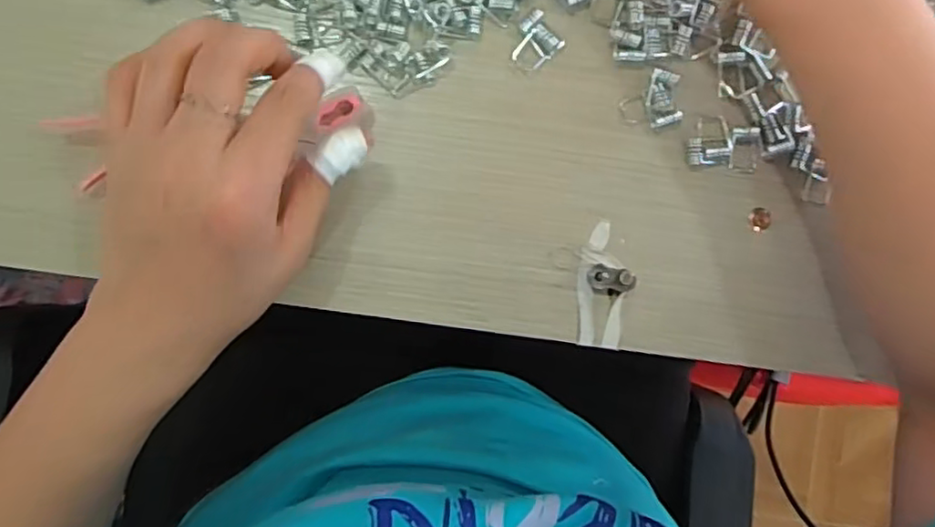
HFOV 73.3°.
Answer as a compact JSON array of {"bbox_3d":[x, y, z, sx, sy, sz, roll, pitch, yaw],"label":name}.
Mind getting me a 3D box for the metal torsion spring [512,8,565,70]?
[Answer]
[{"bbox_3d":[0.032,-0.109,0.309,0.024,0.004,0.022,-40,92,-2],"label":"metal torsion spring"}]

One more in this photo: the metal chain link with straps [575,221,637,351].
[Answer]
[{"bbox_3d":[0.068,0.011,0.307,0.024,0.014,0.061,-1,90,-3],"label":"metal chain link with straps"}]

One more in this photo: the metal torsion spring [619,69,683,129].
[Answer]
[{"bbox_3d":[0.091,-0.081,0.310,0.029,0.006,0.026,-1,90,-3],"label":"metal torsion spring"}]

